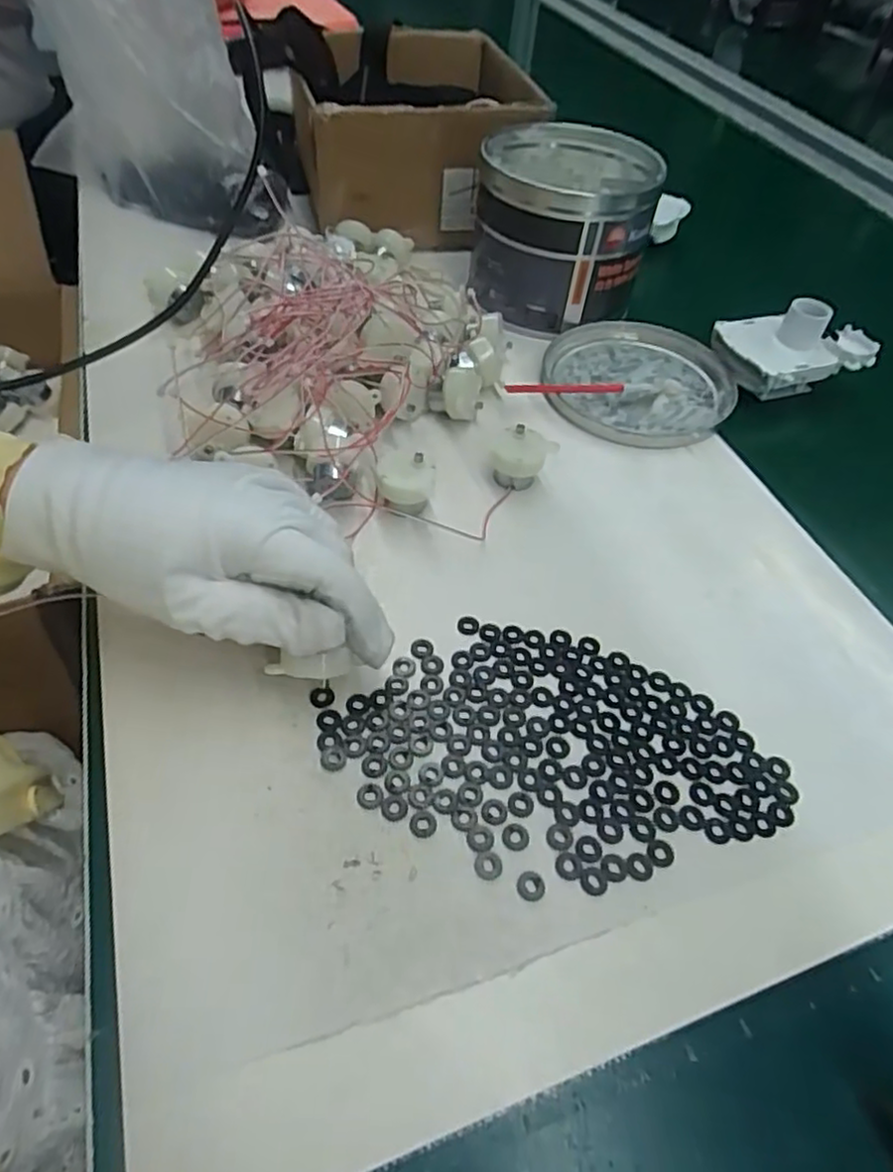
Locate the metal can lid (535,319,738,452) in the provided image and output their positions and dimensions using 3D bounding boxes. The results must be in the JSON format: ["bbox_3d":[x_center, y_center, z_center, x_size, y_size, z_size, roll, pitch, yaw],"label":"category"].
[{"bbox_3d":[0.134,-0.143,0.470,0.128,0.015,0.130,2,50,-2],"label":"metal can lid"}]

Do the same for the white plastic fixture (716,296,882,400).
[{"bbox_3d":[0.244,-0.172,0.474,0.094,0.050,0.070,-11,52,-13],"label":"white plastic fixture"}]

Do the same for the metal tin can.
[{"bbox_3d":[0.086,-0.265,0.506,0.117,0.103,0.126,2,50,-2],"label":"metal tin can"}]

